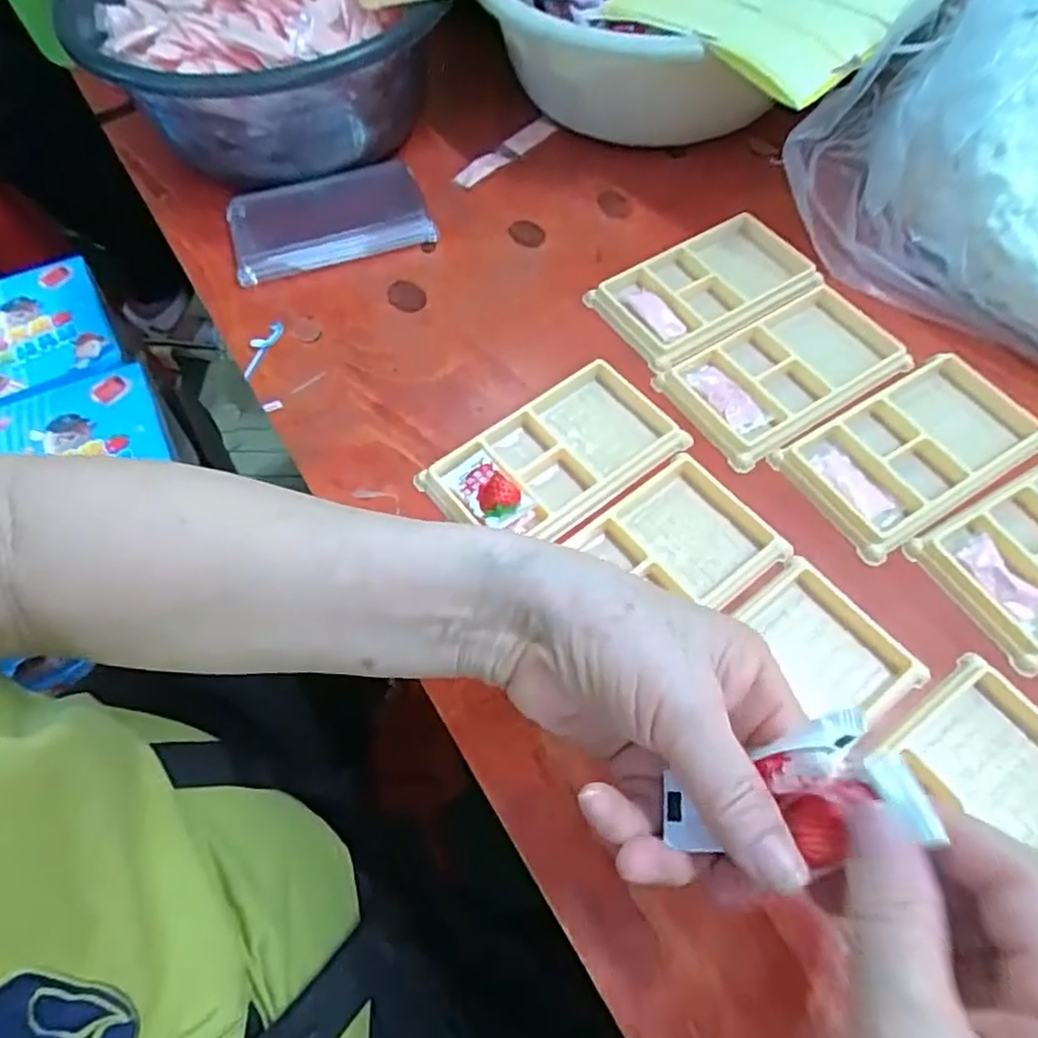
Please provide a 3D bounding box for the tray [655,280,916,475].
[{"bbox_3d":[0.161,-0.093,0.408,0.145,0.009,0.079,-30,64,-13],"label":"tray"}]

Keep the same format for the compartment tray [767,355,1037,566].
[{"bbox_3d":[0.220,-0.039,0.385,0.137,0.020,0.077,-31,64,-13],"label":"compartment tray"}]

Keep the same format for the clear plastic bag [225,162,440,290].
[{"bbox_3d":[-0.135,-0.209,0.484,0.133,0.021,0.074,-19,62,-7],"label":"clear plastic bag"}]

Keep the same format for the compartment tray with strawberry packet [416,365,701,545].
[{"bbox_3d":[0.020,-0.032,0.383,0.133,0.011,0.076,-35,65,-15],"label":"compartment tray with strawberry packet"}]

